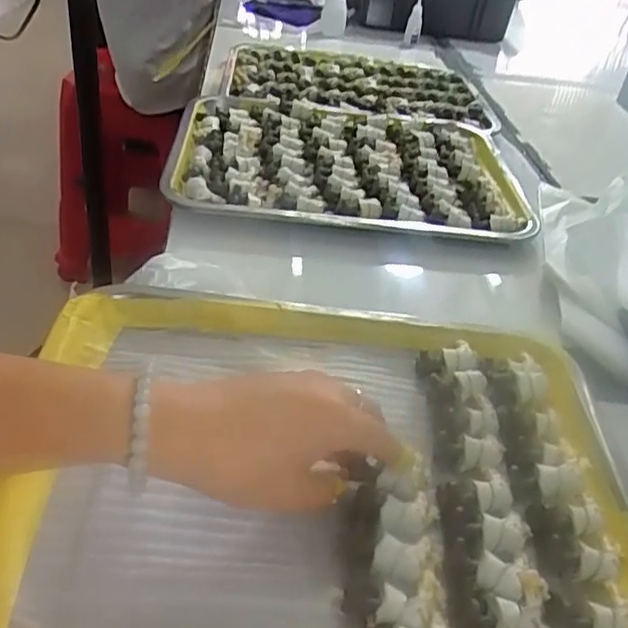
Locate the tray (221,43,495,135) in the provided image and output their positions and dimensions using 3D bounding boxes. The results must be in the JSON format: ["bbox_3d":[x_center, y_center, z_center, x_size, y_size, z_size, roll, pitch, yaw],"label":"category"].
[{"bbox_3d":[0.059,-0.314,0.829,0.344,0.018,0.257,3,39,-4],"label":"tray"}]

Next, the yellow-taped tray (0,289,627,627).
[{"bbox_3d":[0.005,0.084,0.357,0.338,0.028,0.261,4,39,-3],"label":"yellow-taped tray"}]

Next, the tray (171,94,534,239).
[{"bbox_3d":[0.040,-0.162,0.640,0.340,0.024,0.243,5,38,-4],"label":"tray"}]

